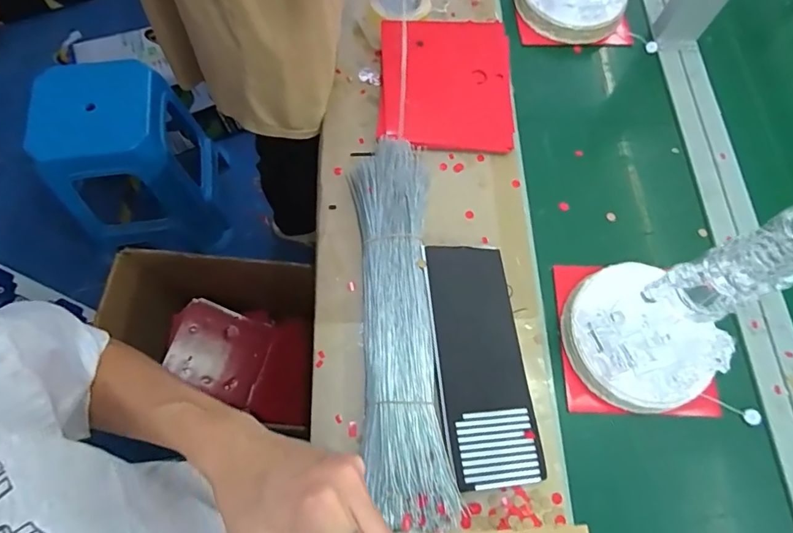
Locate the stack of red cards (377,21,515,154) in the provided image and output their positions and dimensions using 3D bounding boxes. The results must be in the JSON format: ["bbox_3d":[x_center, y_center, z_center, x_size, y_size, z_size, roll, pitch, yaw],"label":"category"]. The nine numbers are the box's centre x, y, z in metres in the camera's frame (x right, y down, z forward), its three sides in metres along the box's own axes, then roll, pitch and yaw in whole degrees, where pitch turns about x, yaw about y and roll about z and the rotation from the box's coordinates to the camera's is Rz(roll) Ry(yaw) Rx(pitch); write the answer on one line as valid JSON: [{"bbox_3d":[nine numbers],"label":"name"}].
[{"bbox_3d":[0.086,-0.318,0.837,0.231,0.033,0.240,0,80,-7],"label":"stack of red cards"}]

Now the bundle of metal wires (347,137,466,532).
[{"bbox_3d":[0.000,0.048,0.702,0.113,0.043,0.522,-3,66,-3],"label":"bundle of metal wires"}]

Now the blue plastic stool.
[{"bbox_3d":[-0.714,-0.276,1.364,0.323,0.457,0.352,-12,67,-7],"label":"blue plastic stool"}]

